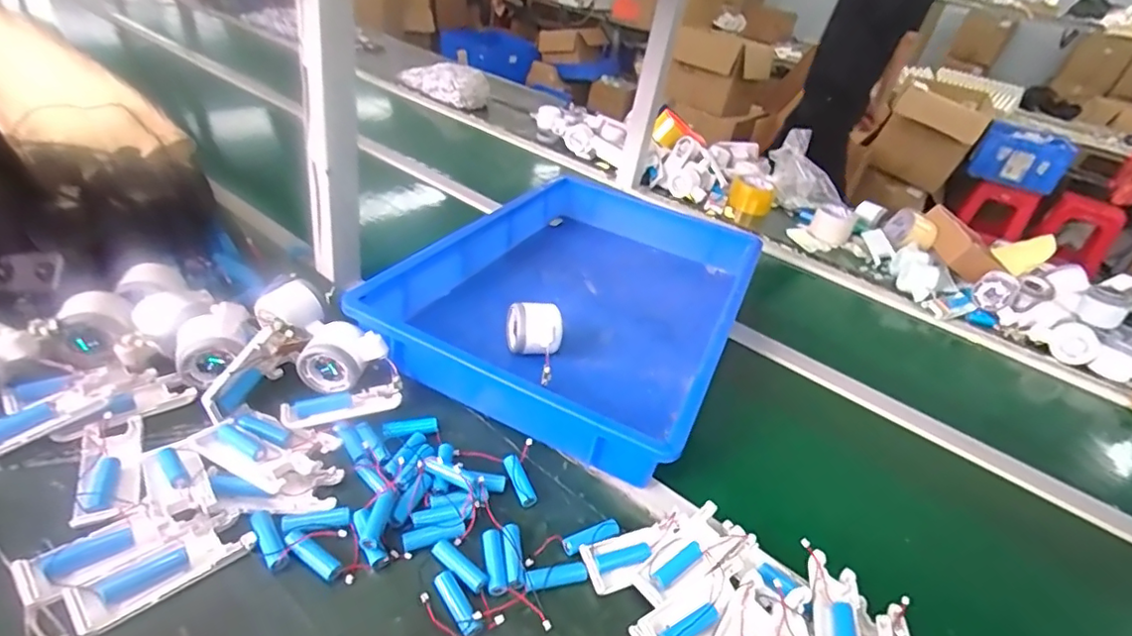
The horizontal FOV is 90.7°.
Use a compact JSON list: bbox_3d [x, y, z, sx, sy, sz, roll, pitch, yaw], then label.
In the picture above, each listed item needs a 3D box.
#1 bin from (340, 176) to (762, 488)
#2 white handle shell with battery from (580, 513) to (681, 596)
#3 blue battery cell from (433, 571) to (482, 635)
[{"bbox_3d":[0.037,-0.044,0.741,0.364,0.107,0.525,20,35,12],"label":"bin"},{"bbox_3d":[0.059,0.195,0.463,0.093,0.018,0.036,-8,38,-27],"label":"white handle shell with battery"},{"bbox_3d":[-0.079,0.208,0.407,0.014,0.011,0.049,-16,43,-35],"label":"blue battery cell"}]

